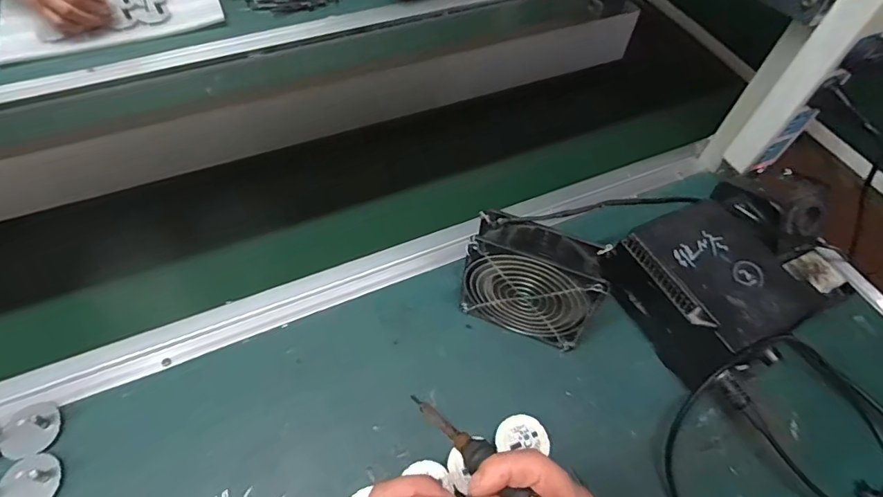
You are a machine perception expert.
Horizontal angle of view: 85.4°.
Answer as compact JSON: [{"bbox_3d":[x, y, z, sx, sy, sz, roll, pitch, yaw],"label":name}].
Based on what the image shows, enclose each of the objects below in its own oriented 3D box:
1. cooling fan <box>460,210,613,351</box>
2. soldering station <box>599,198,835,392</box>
[{"bbox_3d":[0.080,0.034,0.441,0.116,0.122,0.045,21,58,11],"label":"cooling fan"},{"bbox_3d":[0.248,0.038,0.457,0.122,0.091,0.138,-20,60,-15],"label":"soldering station"}]

